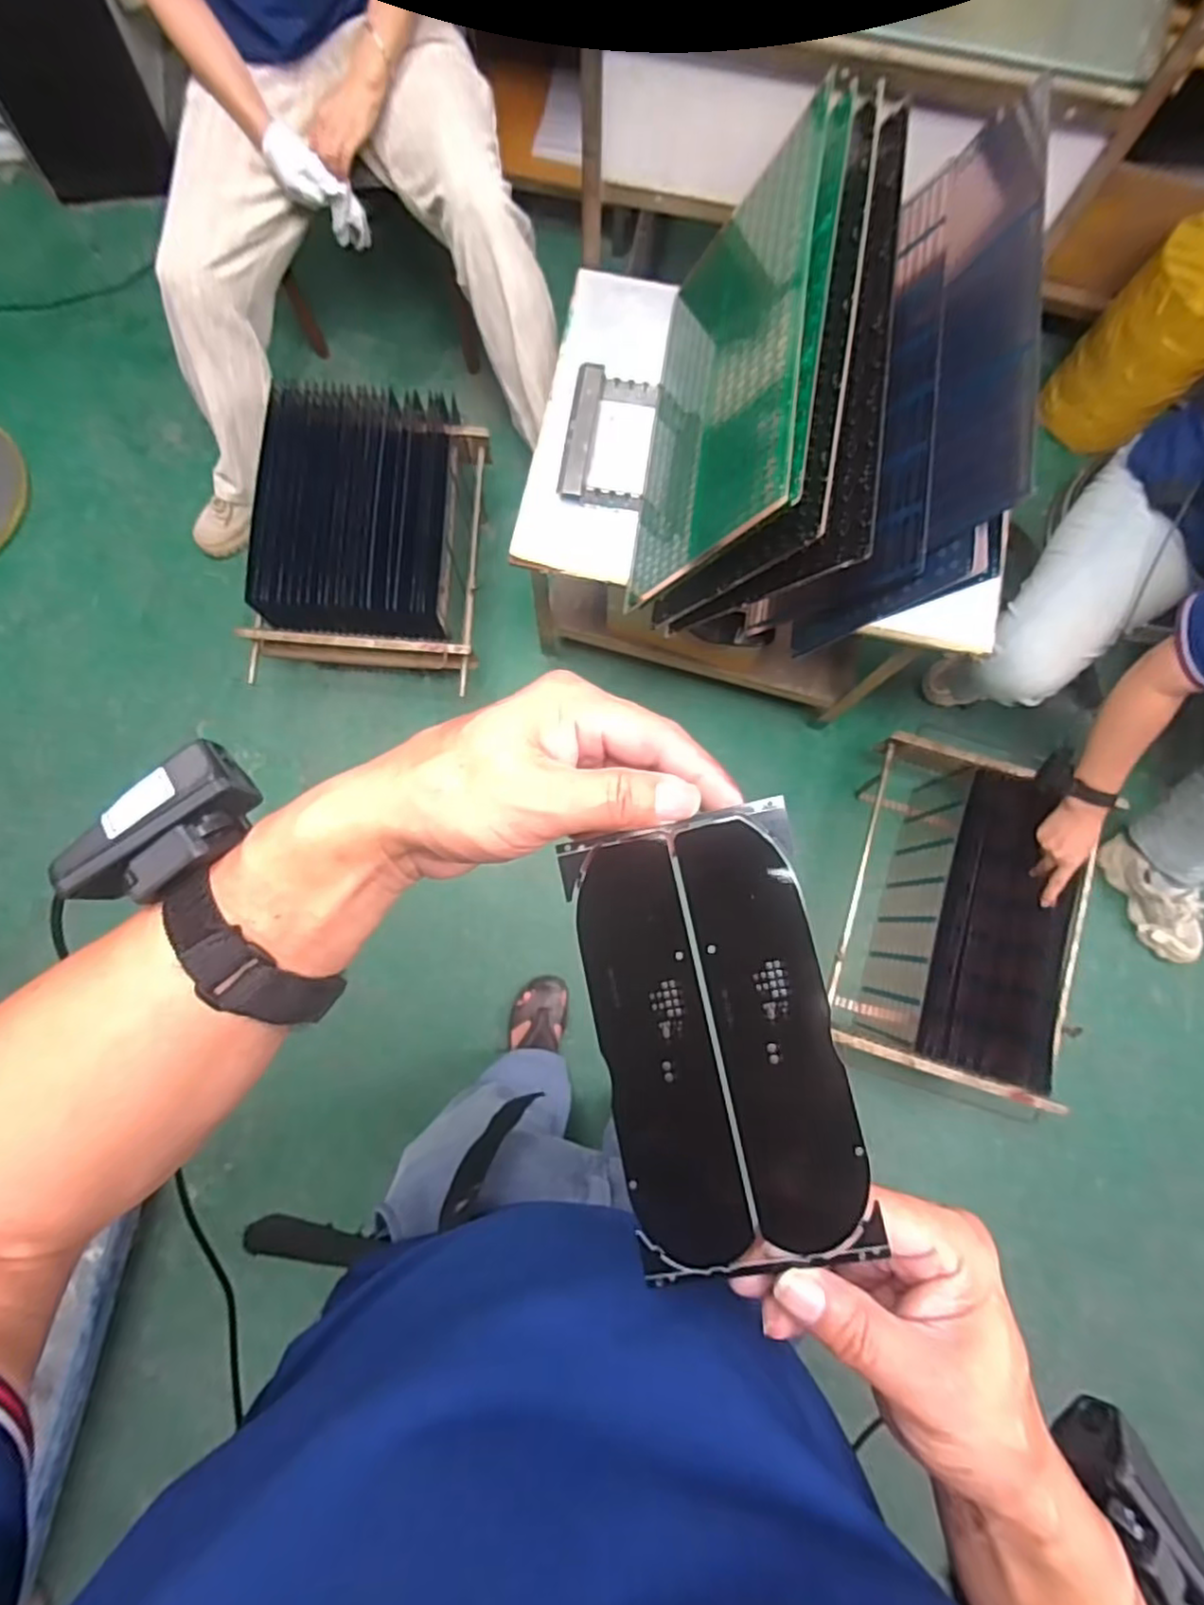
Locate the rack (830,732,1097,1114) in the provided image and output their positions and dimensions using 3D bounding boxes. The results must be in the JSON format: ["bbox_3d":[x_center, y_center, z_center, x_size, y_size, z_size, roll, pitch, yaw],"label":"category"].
[{"bbox_3d":[0.630,0.194,1.206,0.382,0.323,0.556,18,81,2],"label":"rack"}]

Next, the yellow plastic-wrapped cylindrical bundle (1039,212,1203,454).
[{"bbox_3d":[1.055,-0.880,1.296,0.212,0.331,0.198,0,81,-3],"label":"yellow plastic-wrapped cylindrical bundle"}]

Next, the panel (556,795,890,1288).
[{"bbox_3d":[0.042,0.088,0.248,0.084,0.004,0.160,-12,85,7],"label":"panel"}]

